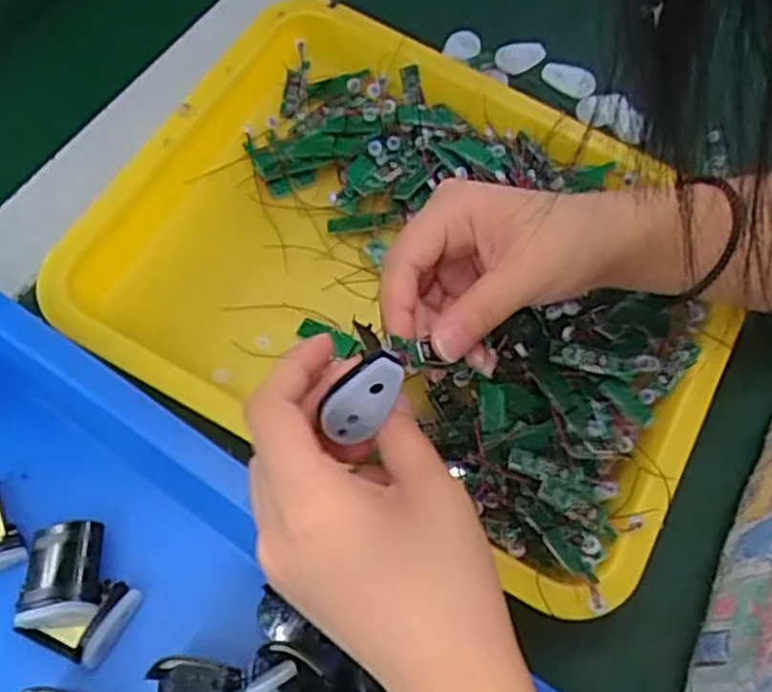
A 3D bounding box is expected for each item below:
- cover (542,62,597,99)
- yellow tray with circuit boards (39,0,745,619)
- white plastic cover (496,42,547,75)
[{"bbox_3d":[0.123,-0.179,0.505,0.036,0.010,0.018,26,65,8],"label":"cover"},{"bbox_3d":[0.018,-0.050,0.406,0.324,0.049,0.266,28,66,9],"label":"yellow tray with circuit boards"},{"bbox_3d":[0.092,-0.196,0.510,0.039,0.011,0.019,-28,70,-16],"label":"white plastic cover"}]

